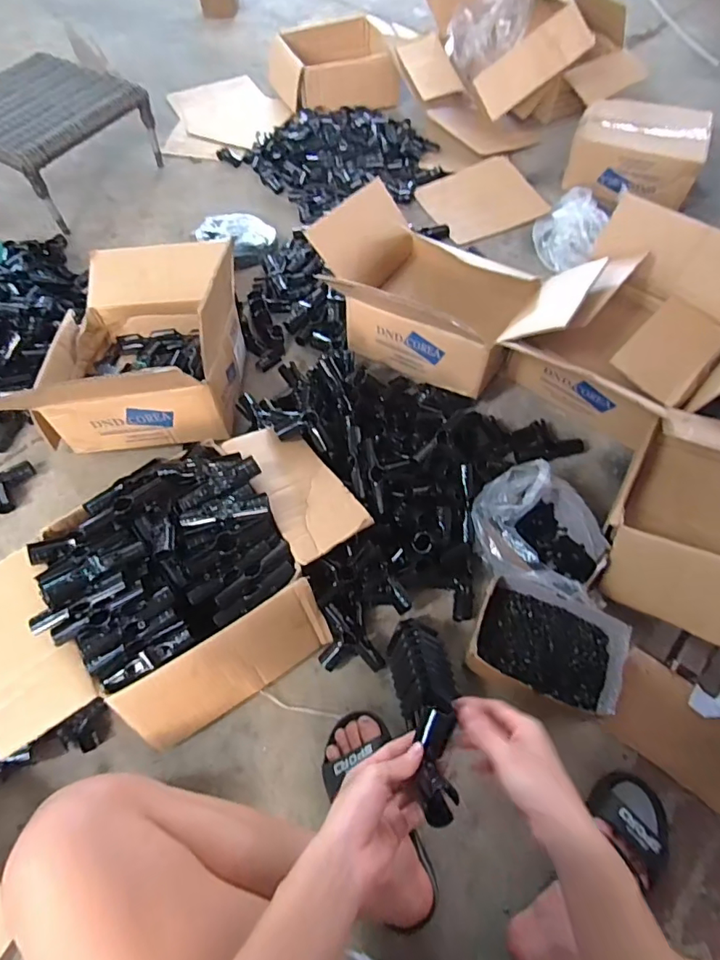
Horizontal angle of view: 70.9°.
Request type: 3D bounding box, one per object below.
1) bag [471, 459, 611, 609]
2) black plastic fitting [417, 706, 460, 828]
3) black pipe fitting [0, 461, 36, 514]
[{"bbox_3d":[0.294,0.087,0.834,0.207,0.127,0.193,29,63,17],"label":"bag"},{"bbox_3d":[0.078,0.282,0.503,0.037,0.033,0.103,6,40,4],"label":"black plastic fitting"},{"bbox_3d":[-0.640,0.014,0.937,0.076,0.033,0.080,-28,63,-16],"label":"black pipe fitting"}]

